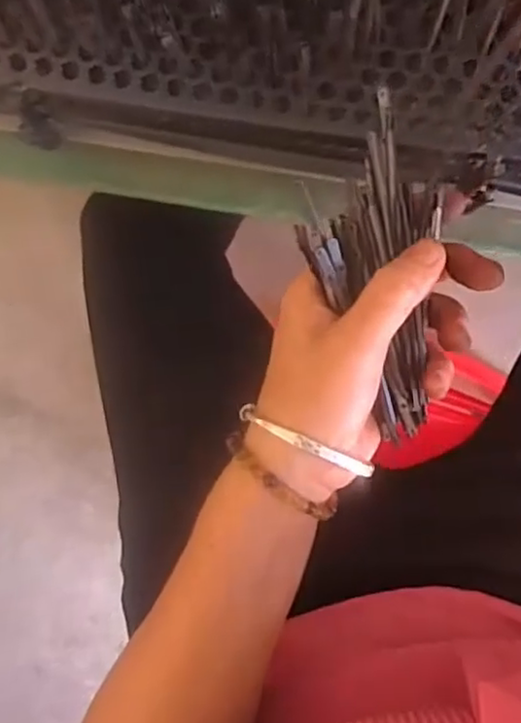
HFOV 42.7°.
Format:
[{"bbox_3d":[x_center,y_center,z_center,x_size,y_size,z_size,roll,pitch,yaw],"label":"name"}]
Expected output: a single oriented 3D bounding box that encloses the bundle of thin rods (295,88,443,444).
[{"bbox_3d":[0.049,-0.037,0.280,0.058,0.020,0.141,-5,95,3],"label":"bundle of thin rods"}]

